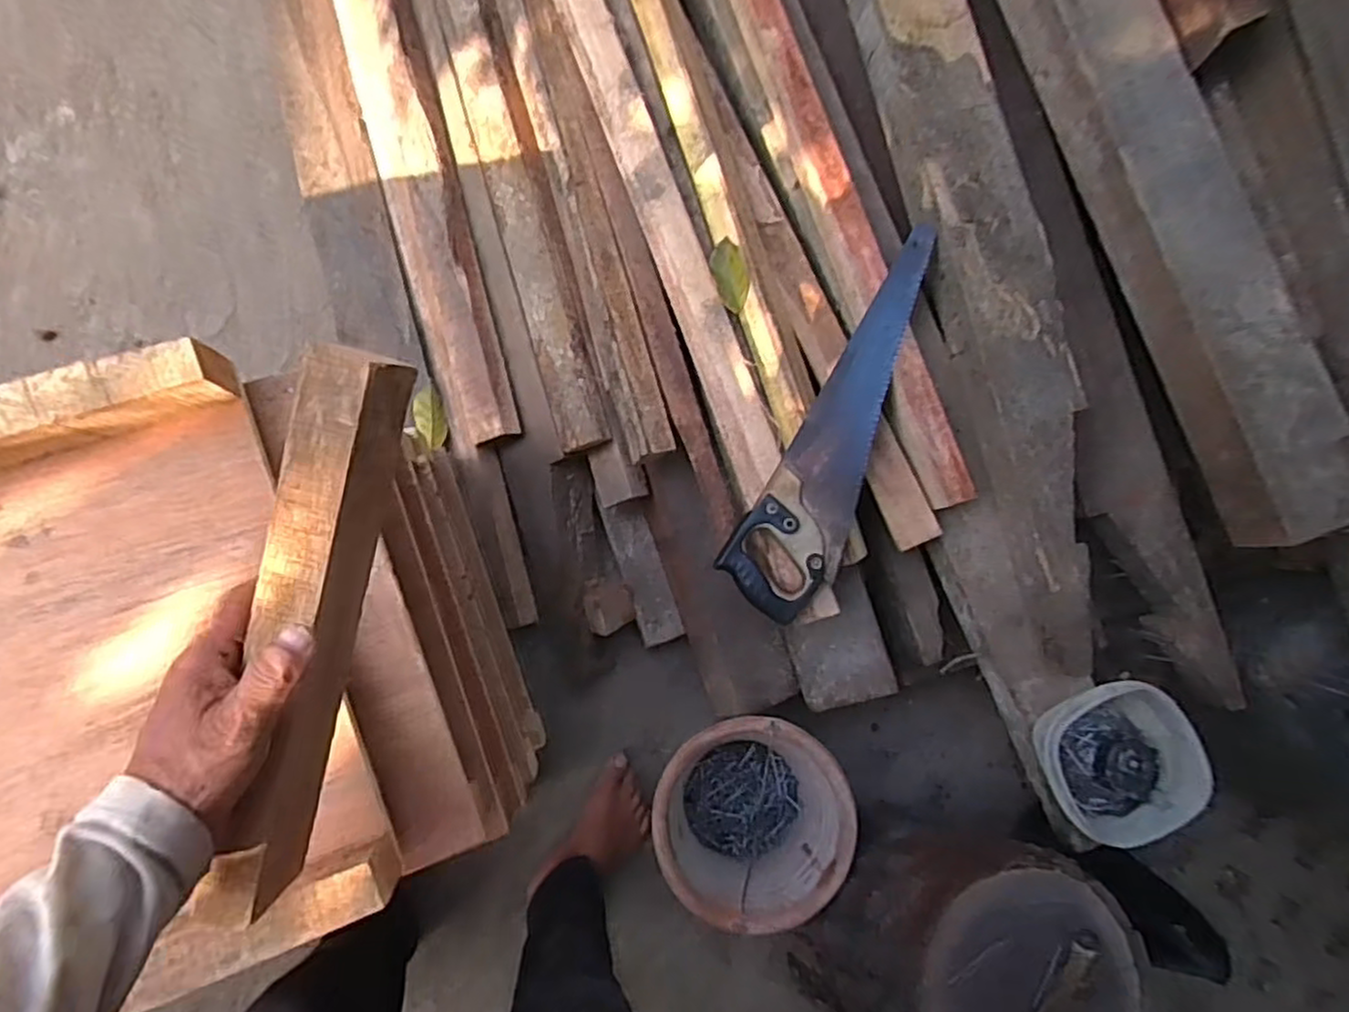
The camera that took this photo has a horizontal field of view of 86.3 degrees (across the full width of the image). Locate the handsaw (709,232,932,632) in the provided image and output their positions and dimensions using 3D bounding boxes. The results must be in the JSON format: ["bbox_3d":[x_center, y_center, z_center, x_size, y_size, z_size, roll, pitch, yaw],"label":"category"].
[{"bbox_3d":[0.210,-0.102,0.854,0.120,0.024,0.491,29,82,-5],"label":"handsaw"}]

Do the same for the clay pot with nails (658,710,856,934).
[{"bbox_3d":[0.096,0.405,0.962,0.235,0.143,0.242,1,86,-8],"label":"clay pot with nails"}]

